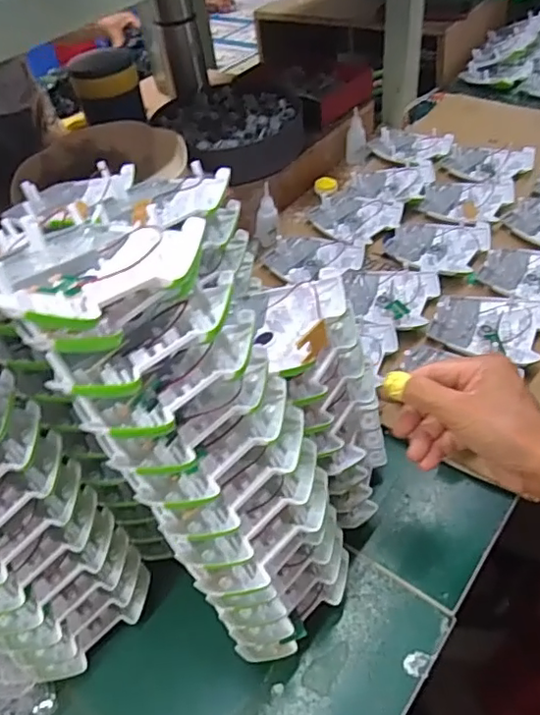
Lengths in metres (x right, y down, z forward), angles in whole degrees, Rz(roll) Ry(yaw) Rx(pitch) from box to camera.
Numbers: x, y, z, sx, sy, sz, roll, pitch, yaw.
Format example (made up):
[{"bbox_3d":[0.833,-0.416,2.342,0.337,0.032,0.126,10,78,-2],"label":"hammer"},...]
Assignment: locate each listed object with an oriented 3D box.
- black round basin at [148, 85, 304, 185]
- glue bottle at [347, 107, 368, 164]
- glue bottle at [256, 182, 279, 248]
[{"bbox_3d":[-0.056,-0.327,0.827,0.188,0.062,0.183,-3,47,4],"label":"black round basin"},{"bbox_3d":[0.131,-0.331,0.864,0.029,0.070,0.033,13,50,18],"label":"glue bottle"},{"bbox_3d":[-0.004,-0.181,0.733,0.026,0.073,0.030,13,50,18],"label":"glue bottle"}]

